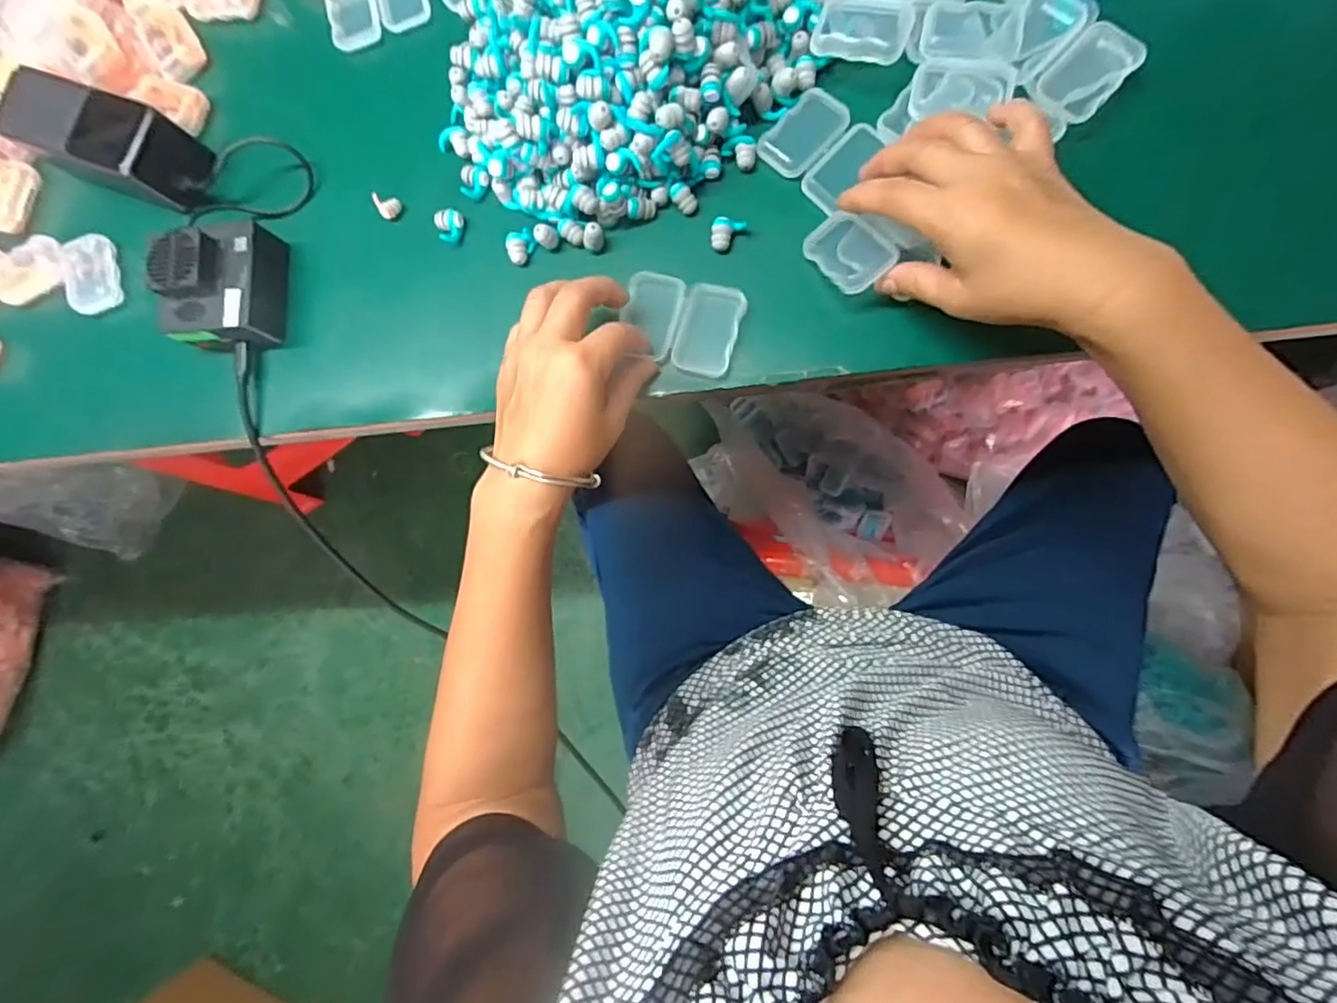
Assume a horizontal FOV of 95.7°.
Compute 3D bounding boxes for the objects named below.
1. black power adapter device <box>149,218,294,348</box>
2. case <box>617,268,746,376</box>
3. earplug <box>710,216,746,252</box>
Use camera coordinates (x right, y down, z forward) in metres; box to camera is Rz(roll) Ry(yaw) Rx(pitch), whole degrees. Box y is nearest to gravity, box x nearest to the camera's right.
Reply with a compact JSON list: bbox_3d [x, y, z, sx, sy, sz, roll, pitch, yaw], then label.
[{"bbox_3d":[-0.311,-0.151,0.416,0.067,0.049,0.081,1,85,8],"label":"black power adapter device"},{"bbox_3d":[0.007,-0.113,0.386,0.074,0.014,0.055,15,87,9],"label":"case"},{"bbox_3d":[0.038,-0.170,0.387,0.021,0.011,0.019,4,85,9],"label":"earplug"}]

